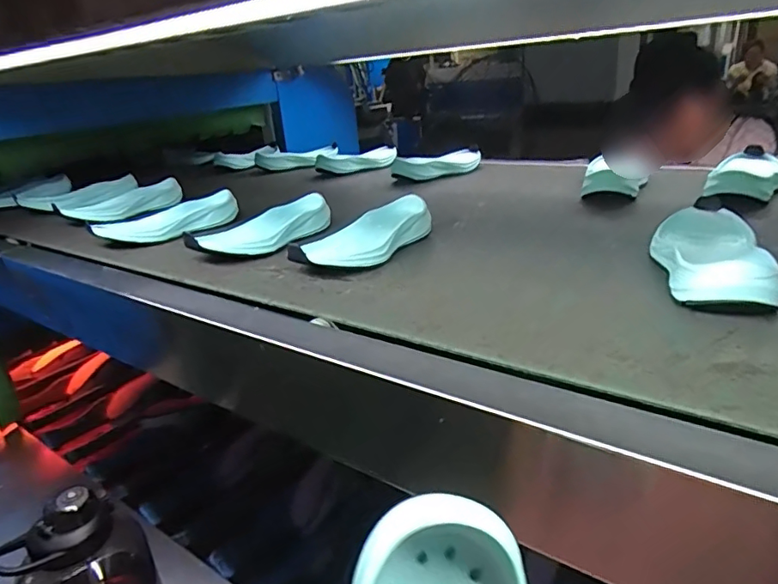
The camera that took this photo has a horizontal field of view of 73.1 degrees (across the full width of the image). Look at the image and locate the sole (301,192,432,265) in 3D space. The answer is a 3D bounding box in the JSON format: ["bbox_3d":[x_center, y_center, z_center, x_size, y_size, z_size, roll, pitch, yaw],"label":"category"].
[{"bbox_3d":[-0.025,-0.066,0.603,0.085,0.040,0.168,12,29,36],"label":"sole"}]

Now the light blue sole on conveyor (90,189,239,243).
[{"bbox_3d":[-0.329,-0.106,0.767,0.204,0.043,0.078,-10,23,-9],"label":"light blue sole on conveyor"}]

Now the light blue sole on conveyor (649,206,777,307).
[{"bbox_3d":[0.286,-0.040,0.474,0.083,0.044,0.207,6,26,25],"label":"light blue sole on conveyor"}]

